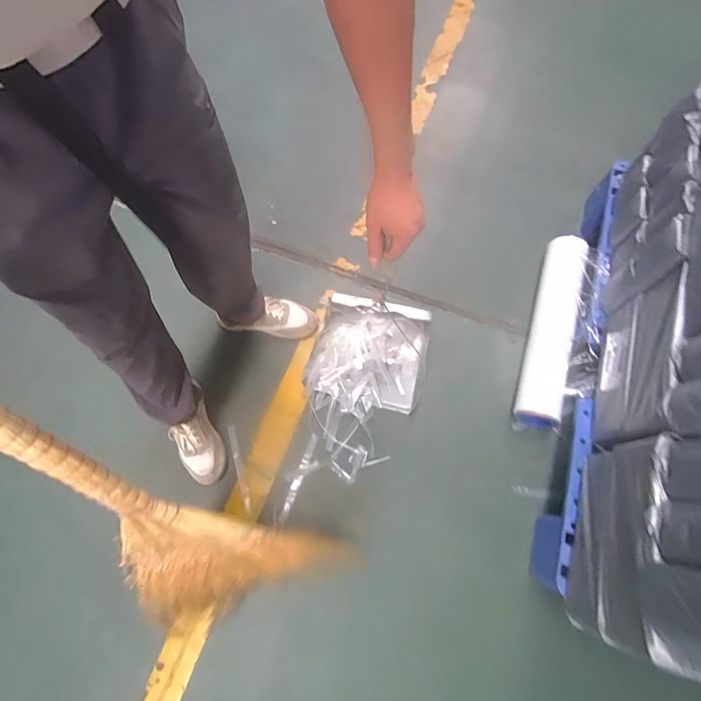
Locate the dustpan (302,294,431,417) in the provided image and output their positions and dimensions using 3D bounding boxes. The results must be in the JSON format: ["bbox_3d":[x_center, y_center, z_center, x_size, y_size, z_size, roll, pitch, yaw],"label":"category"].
[{"bbox_3d":[0.041,0.017,1.021,0.272,0.134,0.249,13,71,5],"label":"dustpan"}]

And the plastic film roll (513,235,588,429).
[{"bbox_3d":[0.531,-0.073,1.096,0.100,0.097,0.554,15,71,6],"label":"plastic film roll"}]

